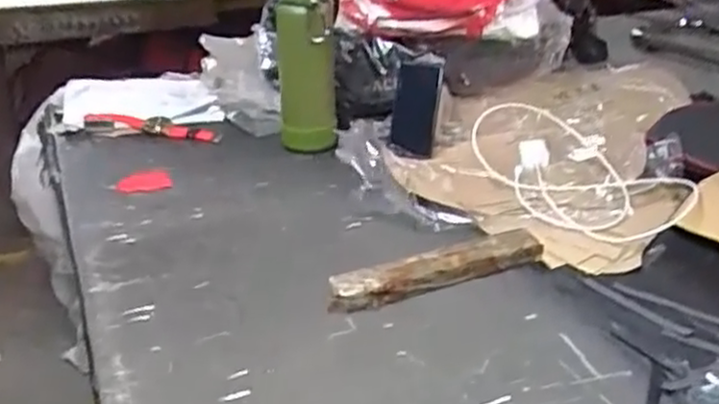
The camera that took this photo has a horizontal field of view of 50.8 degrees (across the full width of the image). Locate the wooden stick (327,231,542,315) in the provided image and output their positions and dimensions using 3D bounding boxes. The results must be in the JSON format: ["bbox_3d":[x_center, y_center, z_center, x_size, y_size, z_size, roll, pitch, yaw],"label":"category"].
[{"bbox_3d":[0.093,0.082,0.895,0.276,0.039,0.043,-11,27,-21],"label":"wooden stick"}]

